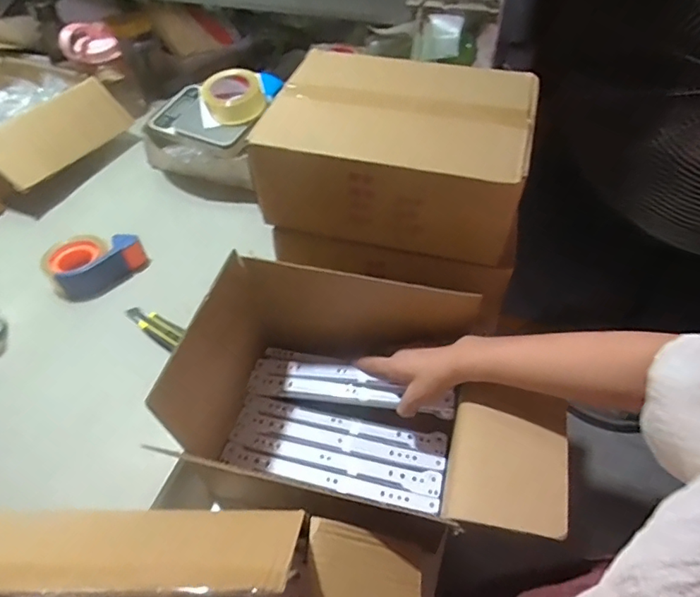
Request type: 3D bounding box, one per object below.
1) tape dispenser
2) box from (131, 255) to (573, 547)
[{"bbox_3d":[-0.425,-0.061,0.832,0.086,0.059,0.147,36,58,29],"label":"tape dispenser"},{"bbox_3d":[0.030,0.124,0.626,0.436,0.236,0.239,7,49,8],"label":"box"}]

